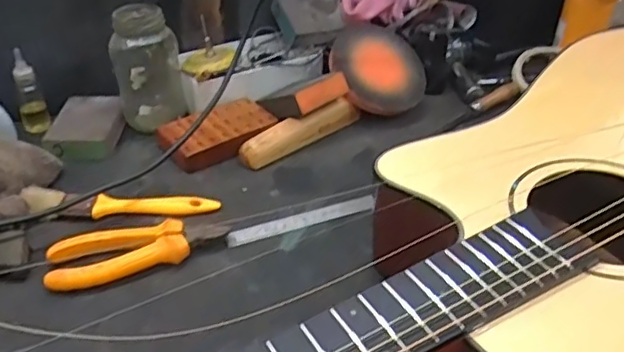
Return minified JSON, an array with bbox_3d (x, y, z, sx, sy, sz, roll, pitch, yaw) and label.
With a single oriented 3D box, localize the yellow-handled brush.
[{"bbox_3d":[-0.185,0.027,0.582,0.185,0.017,0.031,0,35,0],"label":"yellow-handled brush"}]

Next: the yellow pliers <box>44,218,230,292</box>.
[{"bbox_3d":[-0.150,0.065,0.525,0.150,0.018,0.046,-10,36,-14],"label":"yellow pliers"}]

